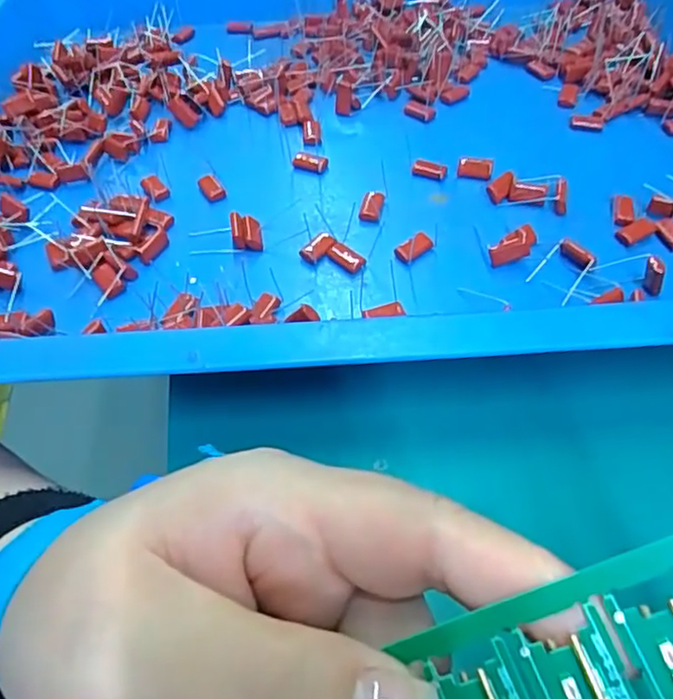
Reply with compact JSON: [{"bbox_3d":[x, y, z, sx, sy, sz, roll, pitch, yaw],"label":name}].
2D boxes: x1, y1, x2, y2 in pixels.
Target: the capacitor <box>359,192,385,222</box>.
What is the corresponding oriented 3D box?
[{"bbox_3d":[0.016,-0.065,0.274,0.009,0.004,0.017,12,52,9],"label":"capacitor"}]

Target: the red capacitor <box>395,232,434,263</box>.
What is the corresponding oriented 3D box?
[{"bbox_3d":[0.032,-0.043,0.258,0.017,0.006,0.008,-33,58,-24],"label":"red capacitor"}]

